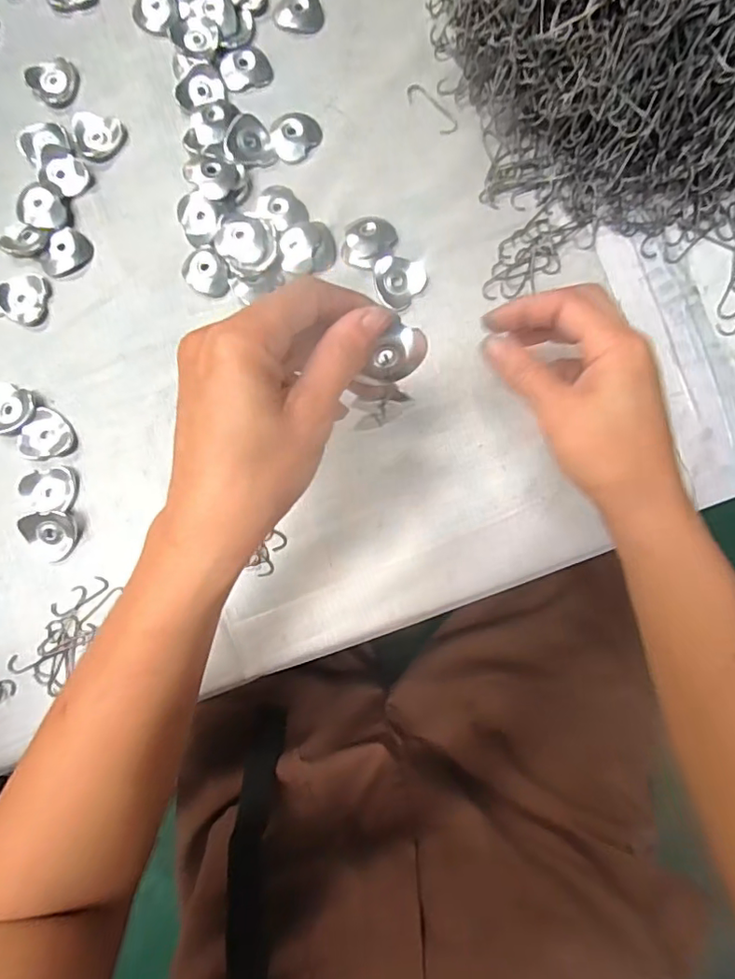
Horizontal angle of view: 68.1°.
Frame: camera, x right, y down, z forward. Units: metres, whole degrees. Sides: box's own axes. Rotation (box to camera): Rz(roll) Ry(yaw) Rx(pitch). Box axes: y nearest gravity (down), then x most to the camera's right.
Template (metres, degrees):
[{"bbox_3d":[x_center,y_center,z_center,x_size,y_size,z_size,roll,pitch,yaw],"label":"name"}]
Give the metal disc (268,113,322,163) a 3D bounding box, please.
[{"bbox_3d":[-0.053,-0.262,0.401,0.032,0.005,0.039,43,85,4],"label":"metal disc"}]

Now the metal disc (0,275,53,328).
[{"bbox_3d":[-0.241,-0.133,0.381,0.033,0.006,0.034,-1,95,-16],"label":"metal disc"}]

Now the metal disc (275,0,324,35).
[{"bbox_3d":[-0.051,-0.363,0.410,0.035,0.005,0.033,0,84,0],"label":"metal disc"}]

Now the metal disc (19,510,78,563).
[{"bbox_3d":[-0.211,0.031,0.359,0.034,0.008,0.032,0,84,0],"label":"metal disc"}]

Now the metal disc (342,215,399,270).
[{"bbox_3d":[0.001,-0.175,0.385,0.037,0.009,0.037,0,84,0],"label":"metal disc"}]

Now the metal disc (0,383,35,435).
[{"bbox_3d":[-0.247,-0.057,0.370,0.035,0.010,0.035,0,84,0],"label":"metal disc"}]

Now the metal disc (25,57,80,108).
[{"bbox_3d":[-0.229,-0.300,0.399,0.033,0.011,0.032,0,84,0],"label":"metal disc"}]

